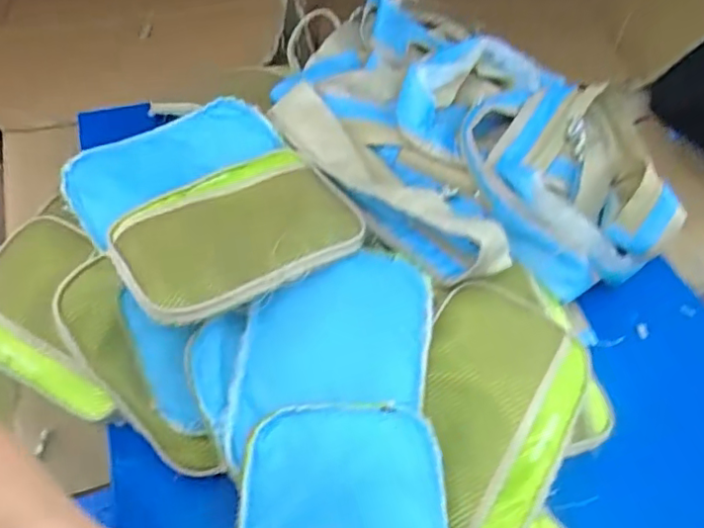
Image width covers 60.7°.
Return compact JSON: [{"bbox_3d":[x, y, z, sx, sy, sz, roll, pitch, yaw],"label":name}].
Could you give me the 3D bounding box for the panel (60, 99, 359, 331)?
[{"bbox_3d":[-0.122,-0.057,0.513,0.190,0.028,0.222,-31,58,-24],"label":"panel"}]

